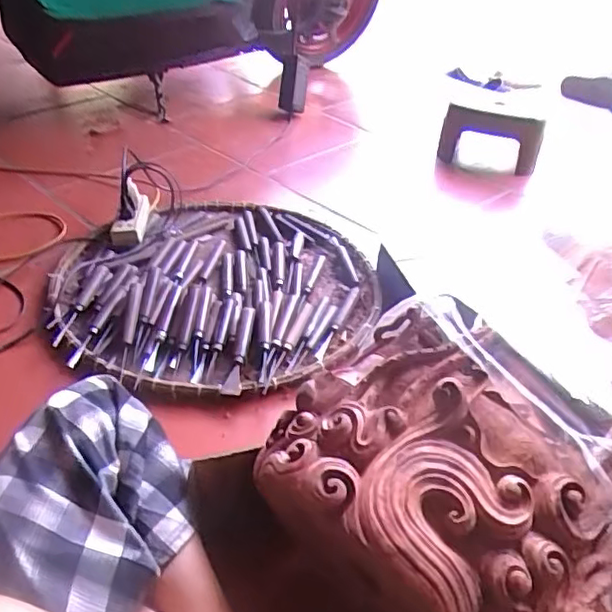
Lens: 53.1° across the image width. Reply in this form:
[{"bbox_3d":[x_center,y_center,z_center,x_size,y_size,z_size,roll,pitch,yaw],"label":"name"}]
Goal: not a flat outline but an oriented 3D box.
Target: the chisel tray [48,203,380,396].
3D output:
[{"bbox_3d":[-0.140,-0.047,1.009,0.511,0.047,0.488,6,38,2],"label":"chisel tray"}]

